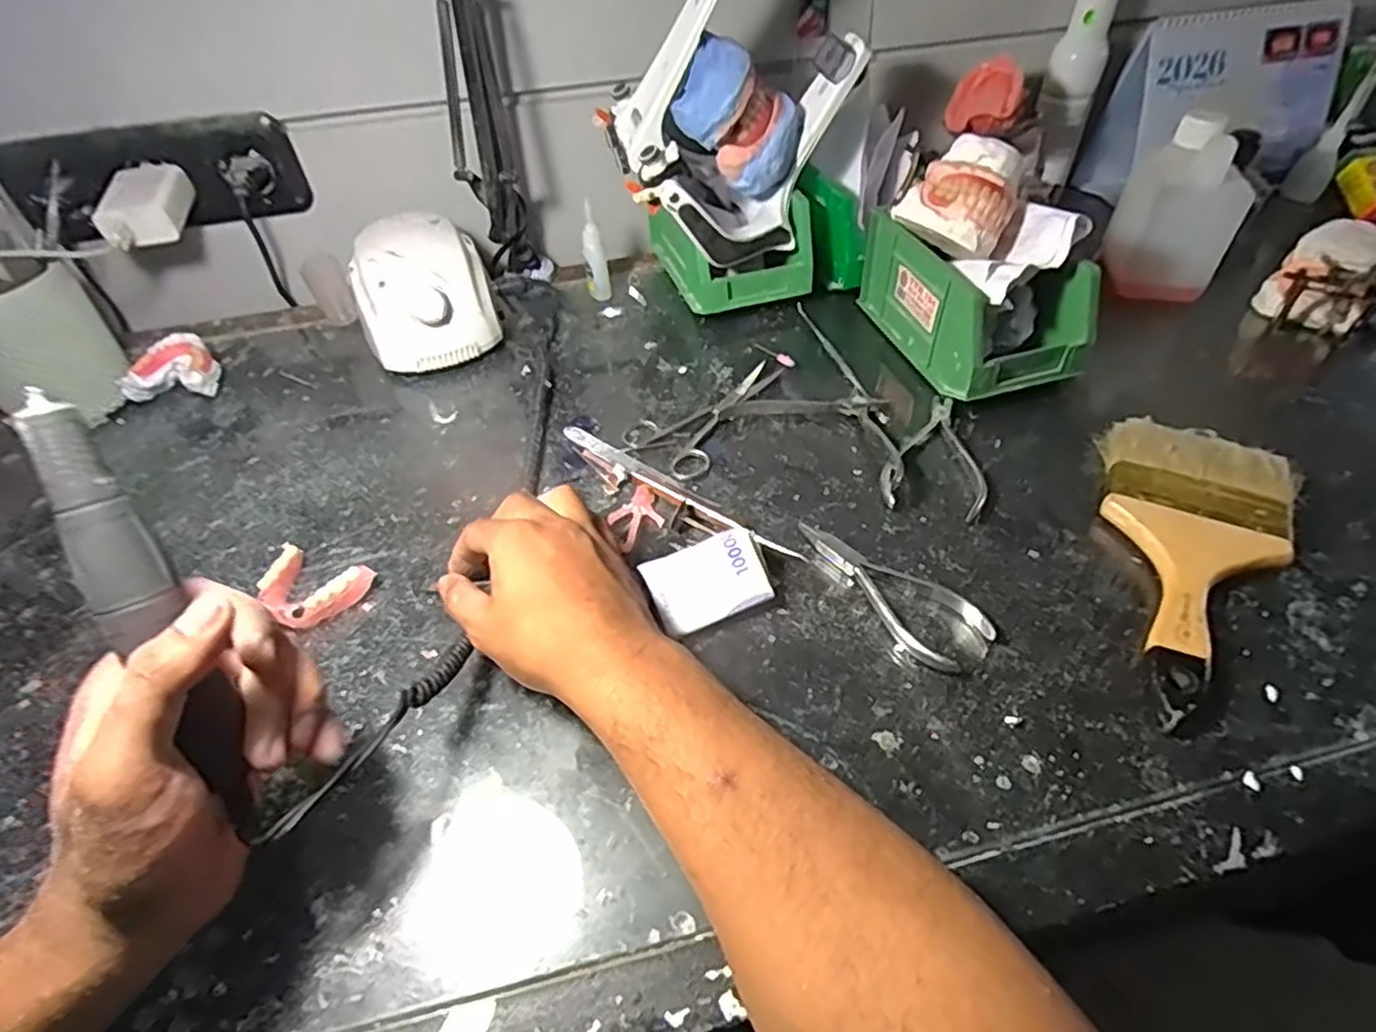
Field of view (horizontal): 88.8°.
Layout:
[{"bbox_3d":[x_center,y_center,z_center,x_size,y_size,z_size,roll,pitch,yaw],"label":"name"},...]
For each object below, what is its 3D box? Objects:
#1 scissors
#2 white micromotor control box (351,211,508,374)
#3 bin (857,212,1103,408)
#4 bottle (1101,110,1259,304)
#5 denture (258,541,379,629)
[{"bbox_3d":[0.024,-0.076,0.522,0.137,0.006,0.069,-35,54,-27],"label":"scissors"},{"bbox_3d":[-0.222,-0.184,0.585,0.105,0.083,0.128,-18,48,-13],"label":"white micromotor control box"},{"bbox_3d":[0.218,-0.169,0.543,0.095,0.081,0.163,-14,47,-10],"label":"bin"},{"bbox_3d":[0.406,-0.254,0.584,0.073,0.120,0.087,5,47,8],"label":"bottle"},{"bbox_3d":[-0.226,0.042,0.415,0.064,0.017,0.049,12,48,14],"label":"denture"}]

